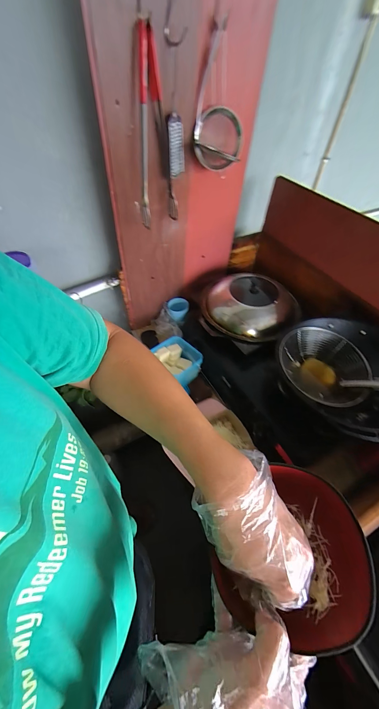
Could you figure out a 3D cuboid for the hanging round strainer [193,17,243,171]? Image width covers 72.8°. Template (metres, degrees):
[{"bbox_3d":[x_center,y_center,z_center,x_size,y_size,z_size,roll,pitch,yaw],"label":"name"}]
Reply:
[{"bbox_3d":[0.070,-0.558,0.578,0.114,0.230,0.099,5,52,4],"label":"hanging round strainer"}]

